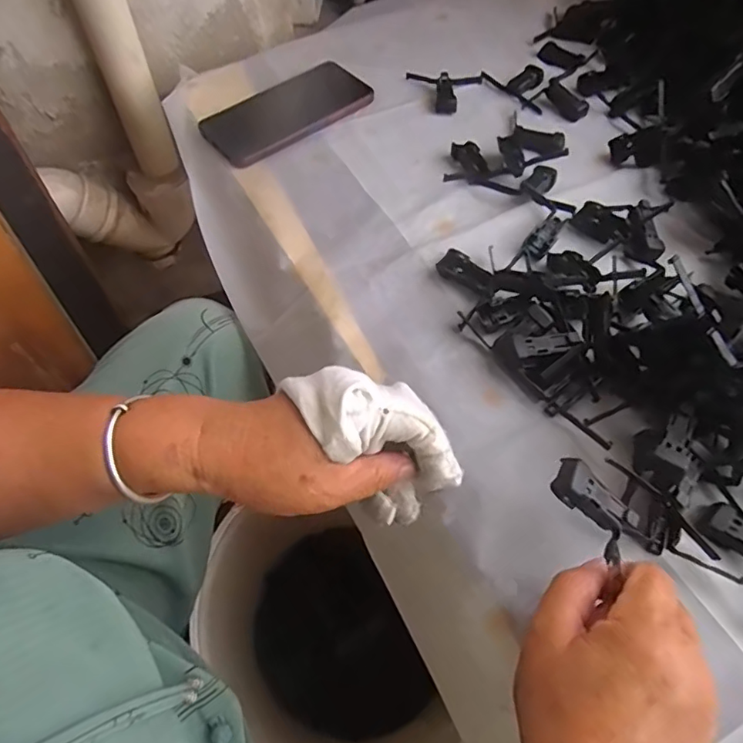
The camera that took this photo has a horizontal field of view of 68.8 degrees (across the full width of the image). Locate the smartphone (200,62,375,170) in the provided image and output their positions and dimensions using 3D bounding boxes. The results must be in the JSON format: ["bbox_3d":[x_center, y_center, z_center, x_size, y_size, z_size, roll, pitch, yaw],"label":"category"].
[{"bbox_3d":[-0.085,-0.259,0.539,0.163,0.006,0.084,-37,69,-17],"label":"smartphone"}]

